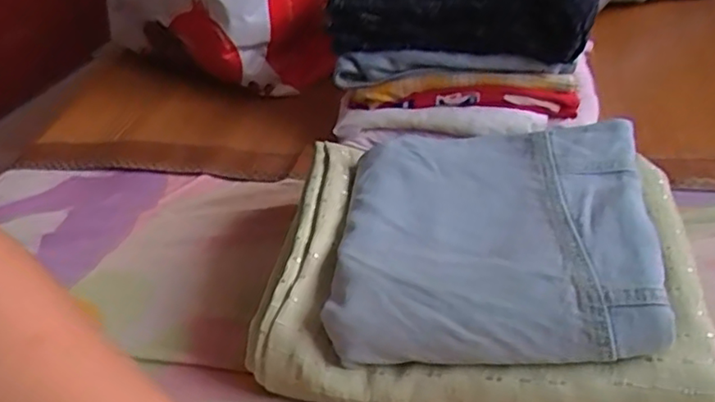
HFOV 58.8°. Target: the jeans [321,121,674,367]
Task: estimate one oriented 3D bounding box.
[{"bbox_3d":[0.108,0.021,0.523,0.241,0.059,0.231,0,39,12],"label":"jeans"}]

